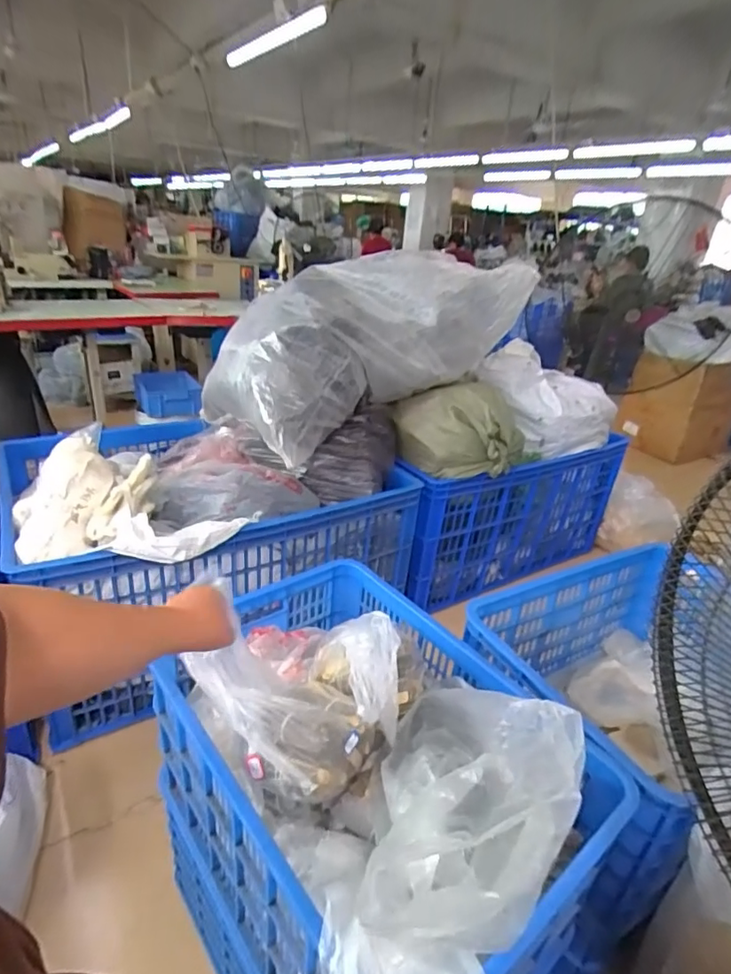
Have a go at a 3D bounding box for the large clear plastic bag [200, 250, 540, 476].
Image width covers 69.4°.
[{"bbox_3d":[0.021,-0.402,1.472,0.937,0.402,0.406,-23,34,-15],"label":"large clear plastic bag"}]

